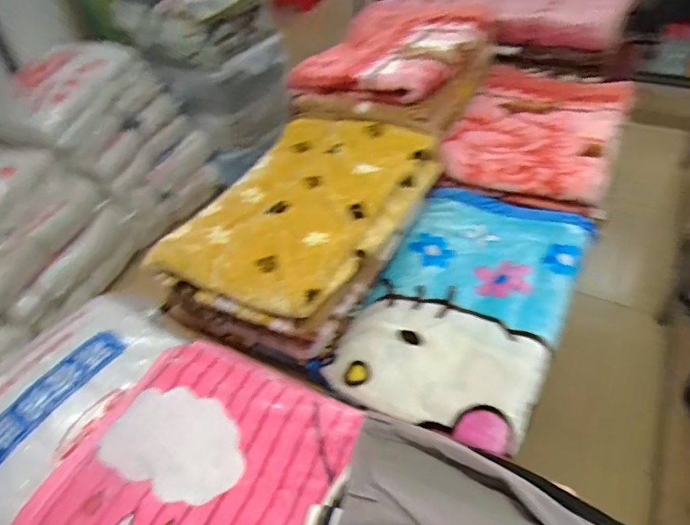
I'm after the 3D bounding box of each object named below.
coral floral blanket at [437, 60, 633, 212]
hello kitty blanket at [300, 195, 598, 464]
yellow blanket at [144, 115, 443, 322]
[{"bbox_3d":[0.592,-0.421,1.577,0.460,0.094,0.651,16,50,21],"label":"coral floral blanket"},{"bbox_3d":[0.292,0.071,1.214,0.419,0.083,0.687,21,52,25],"label":"hello kitty blanket"},{"bbox_3d":[-0.097,-0.132,1.267,0.428,0.101,0.633,19,51,24],"label":"yellow blanket"}]

